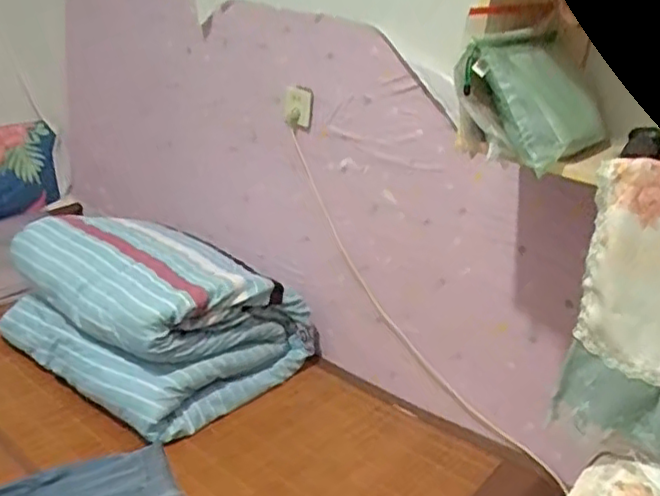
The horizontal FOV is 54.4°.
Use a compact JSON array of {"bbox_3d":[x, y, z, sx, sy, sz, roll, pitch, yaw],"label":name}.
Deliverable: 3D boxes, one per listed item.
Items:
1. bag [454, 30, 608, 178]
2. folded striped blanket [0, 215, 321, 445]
[{"bbox_3d":[0.321,-0.233,1.009,0.229,0.216,0.080,-27,3,-29],"label":"bag"},{"bbox_3d":[-0.460,0.152,1.668,0.683,0.322,0.510,20,25,29],"label":"folded striped blanket"}]

